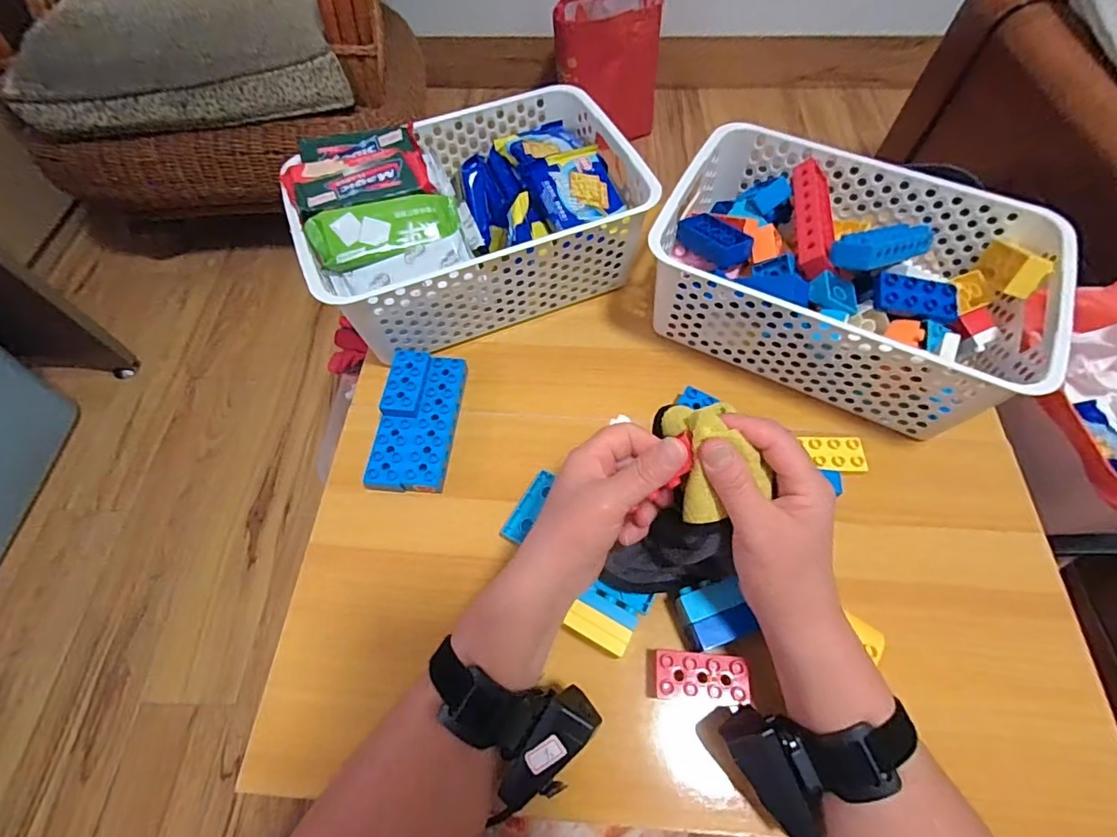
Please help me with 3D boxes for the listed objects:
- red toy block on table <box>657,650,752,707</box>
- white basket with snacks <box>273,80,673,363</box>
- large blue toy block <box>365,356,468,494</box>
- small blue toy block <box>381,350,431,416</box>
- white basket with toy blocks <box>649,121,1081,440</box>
[{"bbox_3d":[0.098,0.179,0.351,0.061,0.025,0.030,6,61,3],"label":"red toy block on table"},{"bbox_3d":[-0.085,-0.195,0.500,0.295,0.119,0.203,-19,63,-10],"label":"white basket with snacks"},{"bbox_3d":[-0.122,0.004,0.450,0.062,0.023,0.127,5,61,3],"label":"large blue toy block"},{"bbox_3d":[-0.139,-0.034,0.462,0.033,0.006,0.069,4,61,2],"label":"small blue toy block"},{"bbox_3d":[0.247,-0.127,0.456,0.296,0.098,0.201,26,64,13],"label":"white basket with toy blocks"}]

